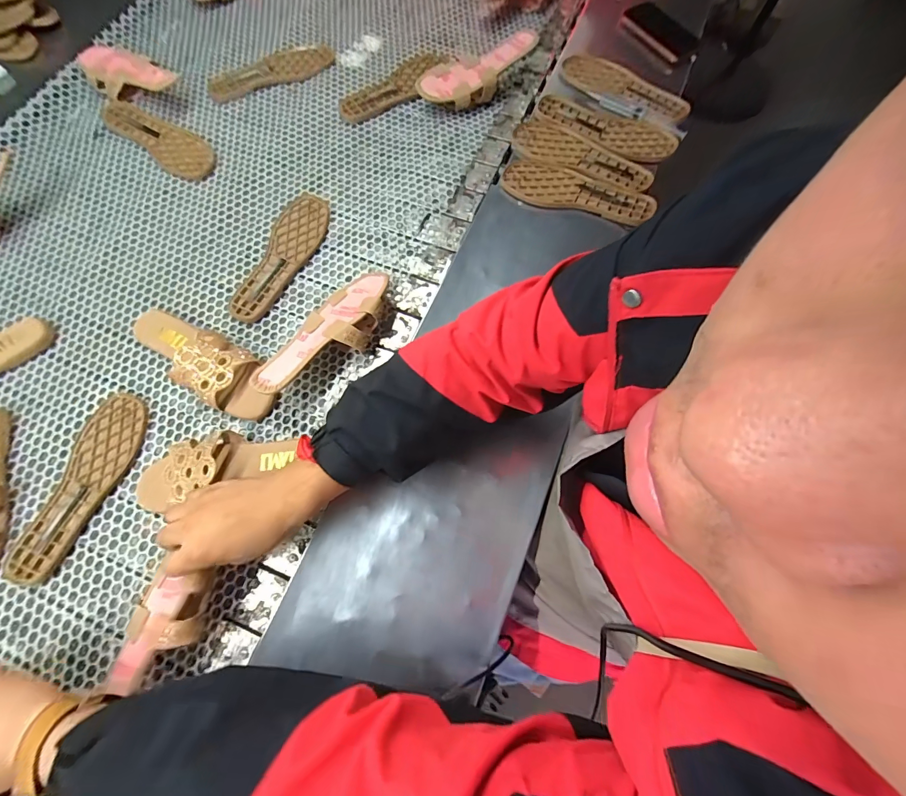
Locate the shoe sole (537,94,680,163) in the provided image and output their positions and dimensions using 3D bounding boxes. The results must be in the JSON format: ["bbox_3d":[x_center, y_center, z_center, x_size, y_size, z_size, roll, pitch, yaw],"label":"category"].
[{"bbox_3d":[0.259,-0.458,0.664,0.236,0.015,0.075,24,75,8],"label":"shoe sole"}]

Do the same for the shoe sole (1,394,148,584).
[{"bbox_3d":[-0.491,0.113,0.516,0.082,0.012,0.244,15,71,4],"label":"shoe sole"}]

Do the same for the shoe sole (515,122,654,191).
[{"bbox_3d":[0.212,-0.404,0.653,0.240,0.017,0.073,28,72,9],"label":"shoe sole"}]

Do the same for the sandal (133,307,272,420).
[{"bbox_3d":[-0.361,-0.060,0.546,0.246,0.065,0.091,33,74,10],"label":"sandal"}]

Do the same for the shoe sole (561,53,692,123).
[{"bbox_3d":[0.303,-0.549,0.690,0.232,0.017,0.079,38,74,12],"label":"shoe sole"}]

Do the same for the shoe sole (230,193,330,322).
[{"bbox_3d":[-0.272,-0.231,0.630,0.082,0.010,0.251,16,71,5],"label":"shoe sole"}]

